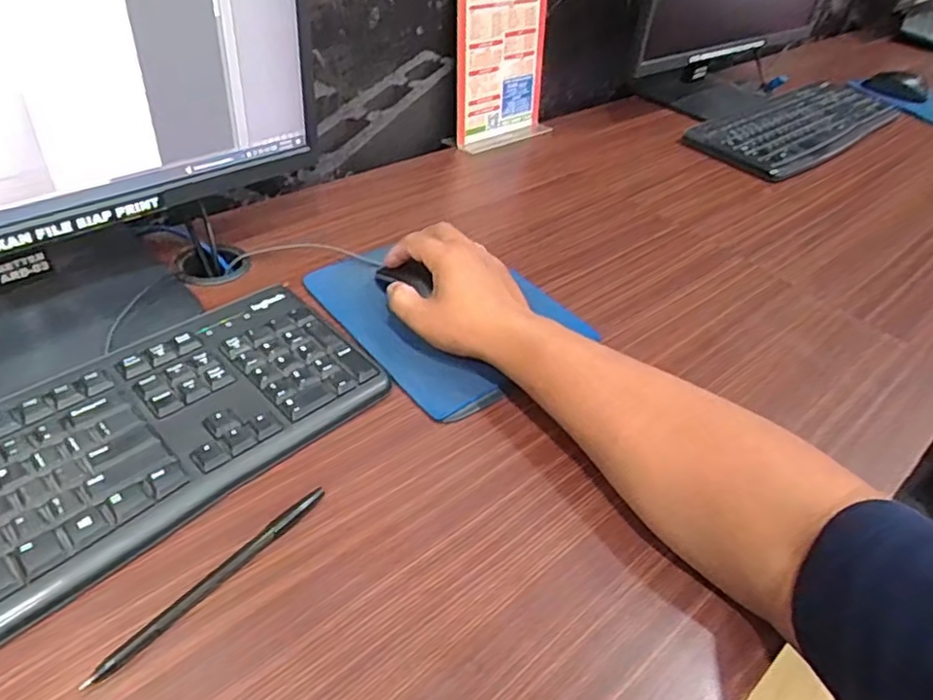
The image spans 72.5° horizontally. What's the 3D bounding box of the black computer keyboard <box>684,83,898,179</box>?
[{"bbox_3d":[0.530,-0.366,0.991,0.501,0.043,0.163,-28,53,-32],"label":"black computer keyboard"}]

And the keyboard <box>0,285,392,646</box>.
[{"bbox_3d":[-0.249,0.077,0.379,0.413,0.020,0.151,-30,53,-35],"label":"keyboard"}]

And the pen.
[{"bbox_3d":[-0.136,0.124,0.352,0.010,0.005,0.148,31,46,25],"label":"pen"}]

